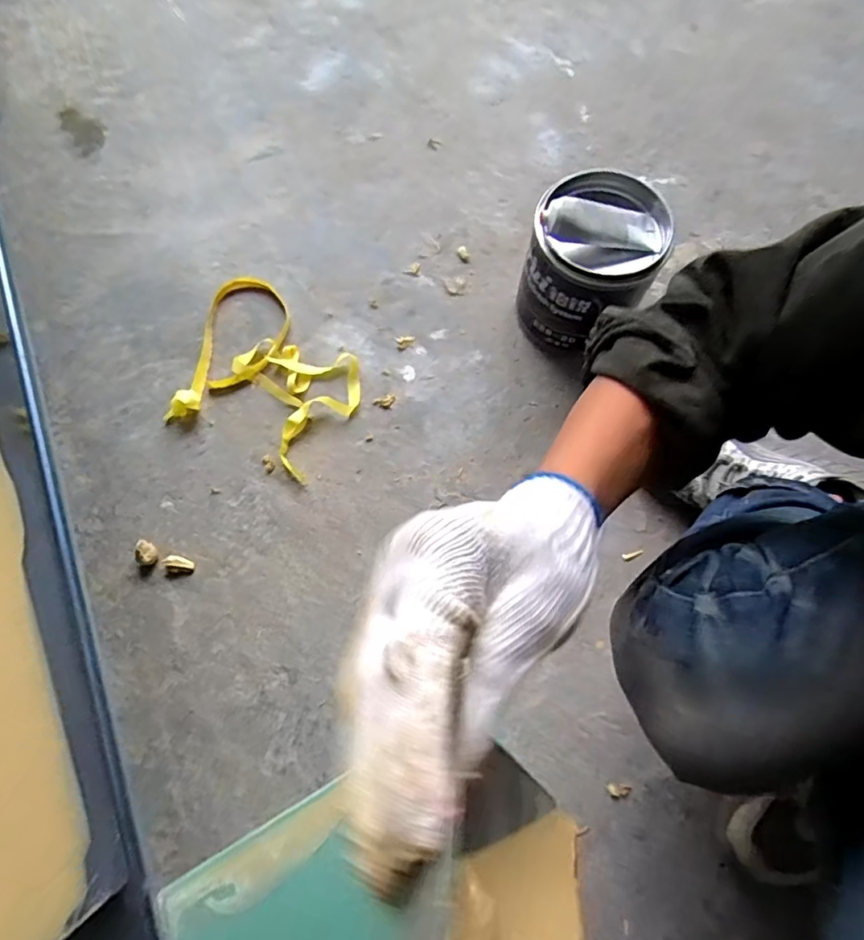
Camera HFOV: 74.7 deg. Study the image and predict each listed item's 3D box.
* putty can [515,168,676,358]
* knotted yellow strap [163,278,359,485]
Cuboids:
[{"bbox_3d":[0.188,-0.244,0.697,0.142,0.184,0.147,0,73,-2],"label":"putty can"},{"bbox_3d":[-0.210,-0.130,0.729,0.239,0.026,0.217,24,74,6],"label":"knotted yellow strap"}]

